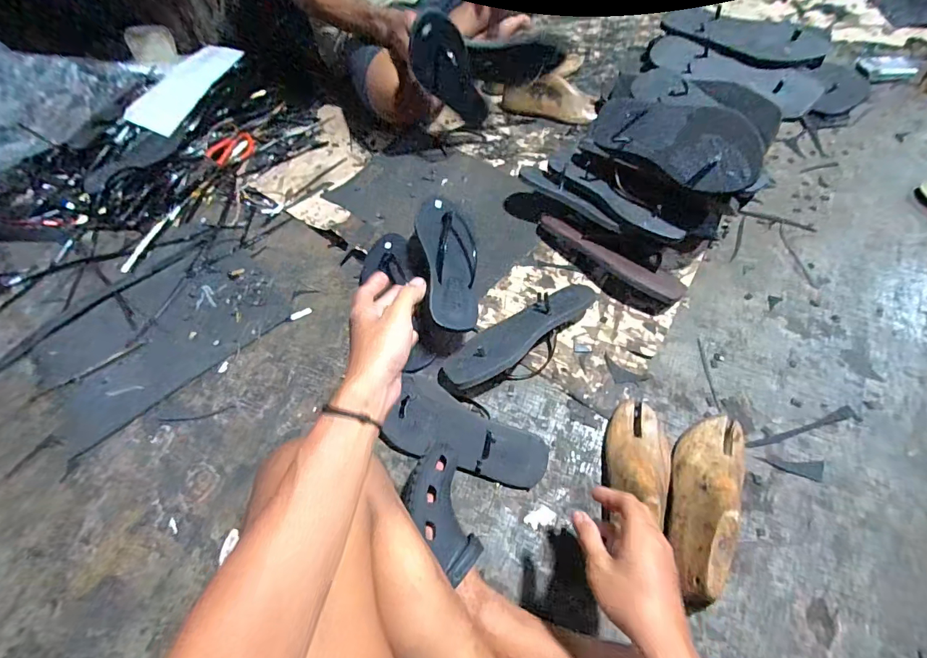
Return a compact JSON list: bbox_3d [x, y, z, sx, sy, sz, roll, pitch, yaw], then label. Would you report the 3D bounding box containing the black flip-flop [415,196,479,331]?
[{"bbox_3d":[-0.022,-0.111,0.665,0.082,0.044,0.233,-12,60,-1],"label":"black flip-flop"}]

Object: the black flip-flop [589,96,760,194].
[{"bbox_3d":[0.302,-0.272,0.606,0.029,0.092,0.245,-8,39,-44],"label":"black flip-flop"}]

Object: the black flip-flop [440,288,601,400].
[{"bbox_3d":[0.086,0.013,0.641,0.263,0.050,0.100,-26,63,-11],"label":"black flip-flop"}]

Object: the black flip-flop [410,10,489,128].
[{"bbox_3d":[-0.026,-0.487,0.821,0.095,0.260,0.045,-38,64,9],"label":"black flip-flop"}]

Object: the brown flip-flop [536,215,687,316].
[{"bbox_3d":[0.236,-0.112,0.710,0.265,0.038,0.081,30,67,18],"label":"brown flip-flop"}]

